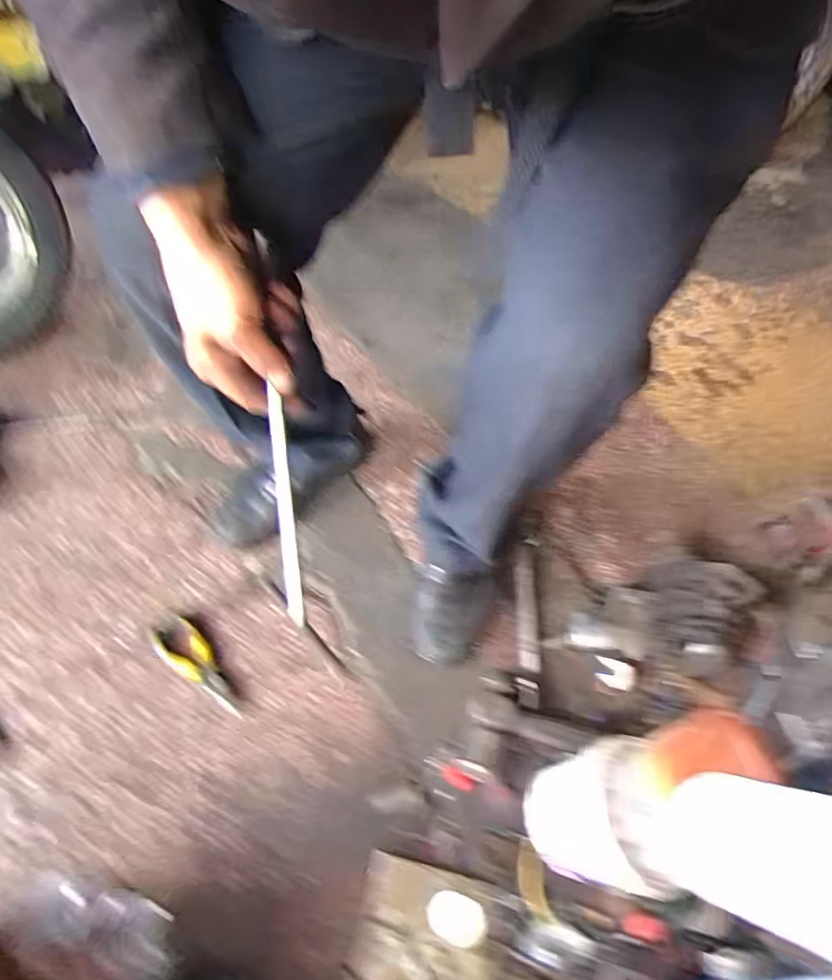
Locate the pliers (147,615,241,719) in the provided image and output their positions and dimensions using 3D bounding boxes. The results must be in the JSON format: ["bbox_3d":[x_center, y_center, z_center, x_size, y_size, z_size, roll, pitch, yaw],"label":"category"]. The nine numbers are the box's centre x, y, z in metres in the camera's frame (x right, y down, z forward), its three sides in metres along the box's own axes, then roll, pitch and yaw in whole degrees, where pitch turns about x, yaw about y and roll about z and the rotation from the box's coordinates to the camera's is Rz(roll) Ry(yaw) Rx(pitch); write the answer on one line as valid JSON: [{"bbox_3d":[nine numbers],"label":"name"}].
[{"bbox_3d":[-0.261,0.206,0.662,0.160,0.025,0.050,38,58,26],"label":"pliers"}]

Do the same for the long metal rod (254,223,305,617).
[{"bbox_3d":[-0.102,-0.038,0.418,0.011,0.289,0.010,-4,10,-6],"label":"long metal rod"}]

